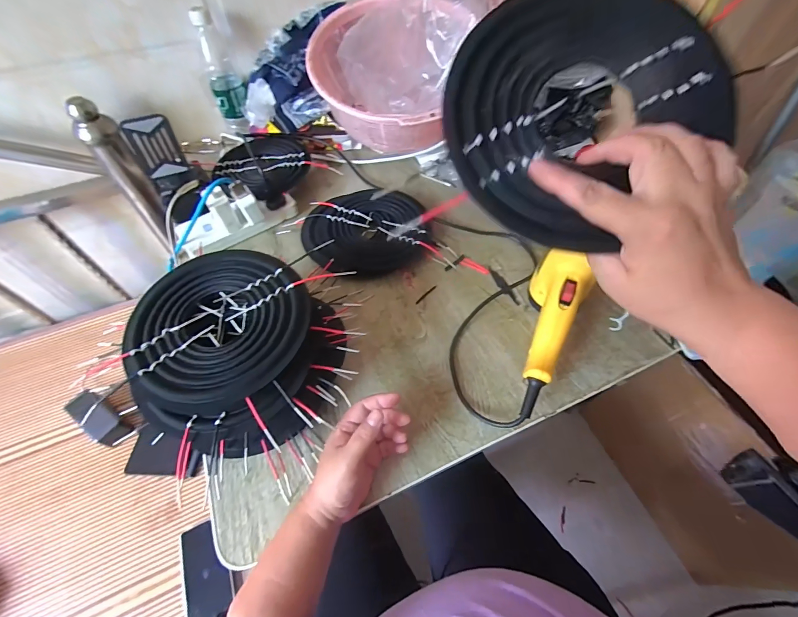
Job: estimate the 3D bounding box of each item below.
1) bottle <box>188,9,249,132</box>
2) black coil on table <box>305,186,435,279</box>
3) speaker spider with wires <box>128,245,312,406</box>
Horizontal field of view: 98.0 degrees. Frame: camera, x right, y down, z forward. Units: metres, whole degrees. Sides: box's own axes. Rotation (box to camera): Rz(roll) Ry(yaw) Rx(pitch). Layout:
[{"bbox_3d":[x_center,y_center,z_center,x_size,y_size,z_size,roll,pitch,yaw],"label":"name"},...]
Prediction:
[{"bbox_3d":[-0.332,-0.437,0.663,0.063,0.182,0.067,-7,55,-3],"label":"bottle"},{"bbox_3d":[-0.055,-0.135,0.583,0.200,0.032,0.181,-16,56,-10],"label":"black coil on table"},{"bbox_3d":[-0.182,0.014,0.357,0.174,0.031,0.161,7,55,6],"label":"speaker spider with wires"}]

